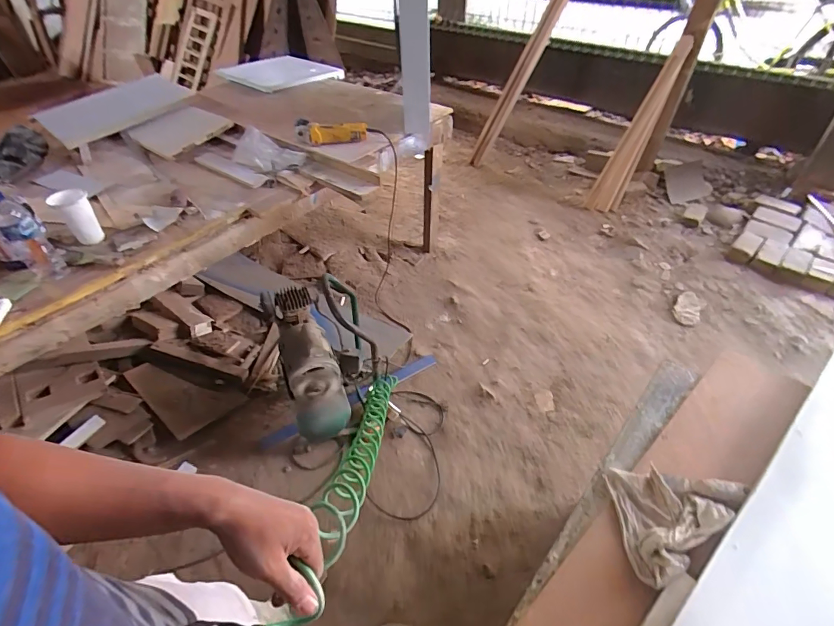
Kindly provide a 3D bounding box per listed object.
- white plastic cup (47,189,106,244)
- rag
[{"bbox_3d":[-0.888,-0.249,1.114,0.075,0.131,0.072,0,44,0],"label":"white plastic cup"},{"bbox_3d":[0.400,0.308,0.699,0.243,0.038,0.160,-25,49,-24],"label":"rag"}]

